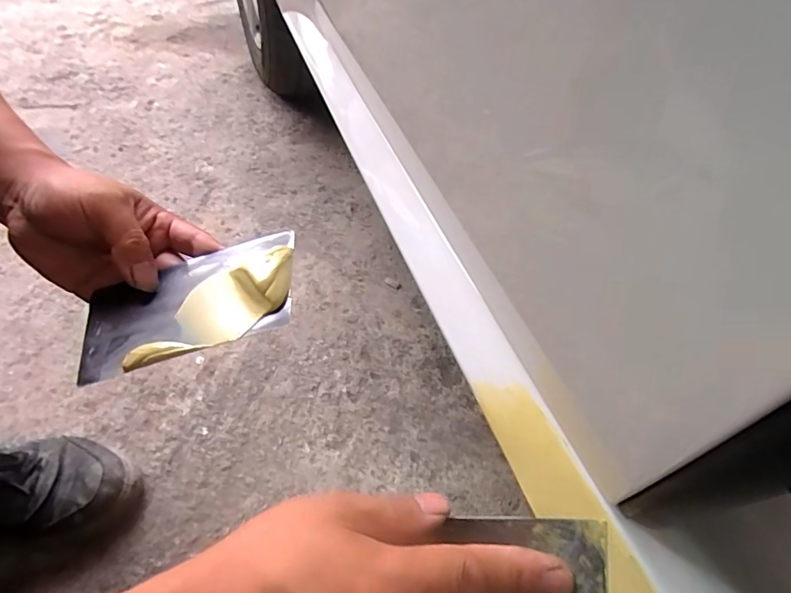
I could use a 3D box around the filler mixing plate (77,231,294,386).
[{"bbox_3d":[-0.128,0.005,0.290,0.134,0.011,0.072,-19,54,-1],"label":"filler mixing plate"}]

